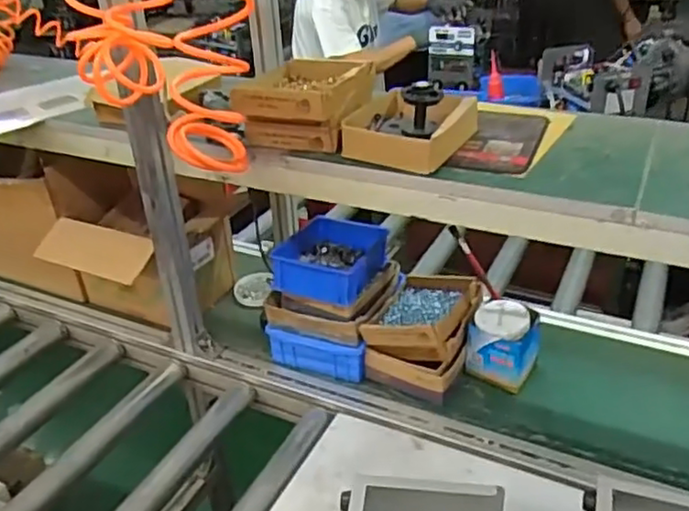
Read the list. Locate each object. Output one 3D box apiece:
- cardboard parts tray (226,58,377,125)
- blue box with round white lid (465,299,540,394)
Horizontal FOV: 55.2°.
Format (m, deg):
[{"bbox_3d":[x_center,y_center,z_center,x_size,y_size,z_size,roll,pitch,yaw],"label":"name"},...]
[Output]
[{"bbox_3d":[-0.064,-0.246,0.960,0.174,0.049,0.210,9,33,19],"label":"cardboard parts tray"},{"bbox_3d":[0.260,0.145,1.077,0.095,0.119,0.099,17,36,30],"label":"blue box with round white lid"}]

